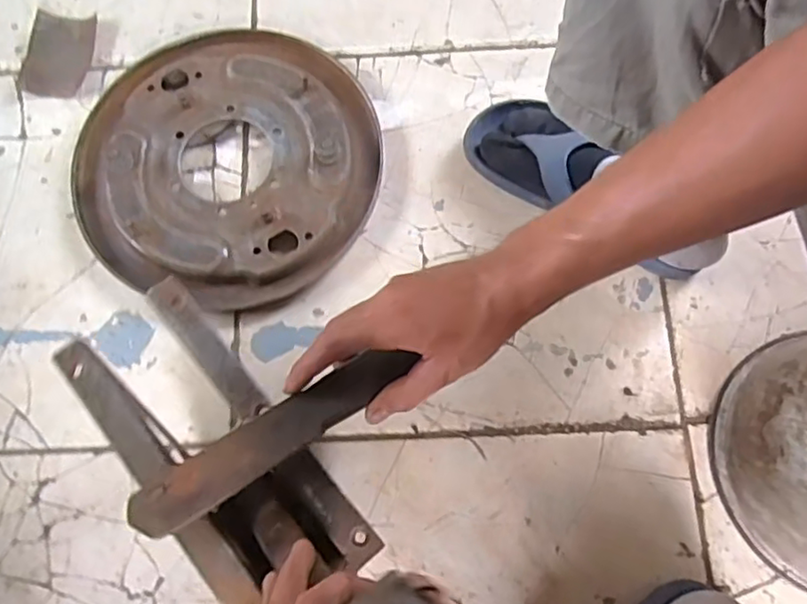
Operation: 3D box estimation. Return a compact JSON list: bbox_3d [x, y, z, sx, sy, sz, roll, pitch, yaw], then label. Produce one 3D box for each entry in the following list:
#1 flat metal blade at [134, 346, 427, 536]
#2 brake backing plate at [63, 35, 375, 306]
[{"bbox_3d":[-0.078,0.080,0.378,0.177,0.015,0.032,-32,77,-8],"label":"flat metal blade"},{"bbox_3d":[-0.176,-0.146,0.634,0.295,0.029,0.289,0,75,1],"label":"brake backing plate"}]

